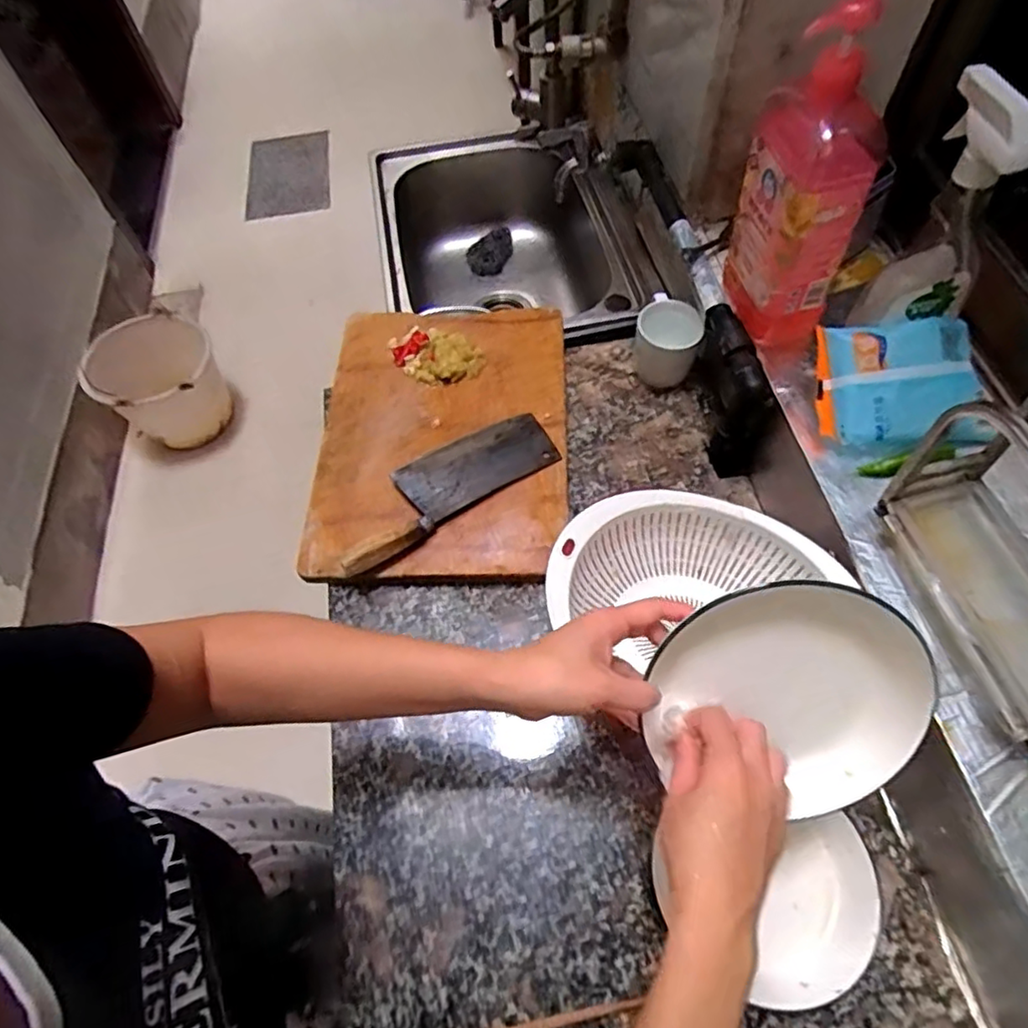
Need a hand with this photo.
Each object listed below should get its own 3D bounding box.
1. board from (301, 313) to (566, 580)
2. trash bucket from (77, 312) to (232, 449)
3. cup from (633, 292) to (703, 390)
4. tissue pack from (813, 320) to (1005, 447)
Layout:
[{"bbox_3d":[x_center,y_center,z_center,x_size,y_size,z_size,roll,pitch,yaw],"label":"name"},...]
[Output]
[{"bbox_3d":[-0.084,-0.098,0.762,0.288,0.037,0.381,0,61,3],"label":"board"},{"bbox_3d":[-0.926,-0.339,1.646,0.289,0.250,0.293,-1,61,3],"label":"trash bucket"},{"bbox_3d":[0.192,-0.215,0.784,0.073,0.088,0.089,17,64,13],"label":"cup"},{"bbox_3d":[0.356,-0.118,0.586,0.132,0.052,0.120,-6,92,16],"label":"tissue pack"}]

